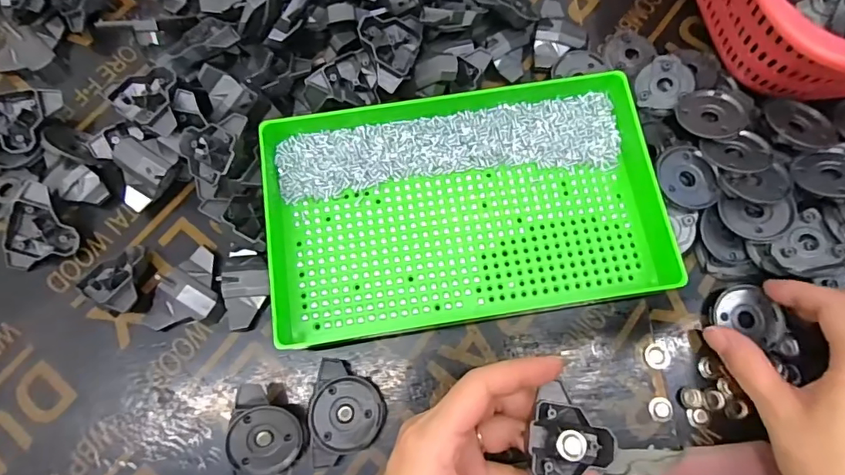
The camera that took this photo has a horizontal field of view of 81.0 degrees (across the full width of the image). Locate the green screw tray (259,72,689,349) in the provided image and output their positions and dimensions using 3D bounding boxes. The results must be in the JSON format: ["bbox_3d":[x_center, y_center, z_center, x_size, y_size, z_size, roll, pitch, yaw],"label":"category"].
[{"bbox_3d":[0.029,-0.025,0.321,0.249,0.029,0.150,-9,74,-2],"label":"green screw tray"}]

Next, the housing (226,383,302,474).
[{"bbox_3d":[-0.094,0.115,0.294,0.040,0.016,0.055,-10,93,-19],"label":"housing"}]

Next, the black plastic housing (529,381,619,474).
[{"bbox_3d":[0.076,0.103,0.255,0.044,0.013,0.050,-7,74,-2],"label":"black plastic housing"}]

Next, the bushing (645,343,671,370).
[{"bbox_3d":[0.150,0.075,0.314,0.015,0.004,0.016,0,74,0],"label":"bushing"}]

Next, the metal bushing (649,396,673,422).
[{"bbox_3d":[0.148,0.107,0.307,0.014,0.004,0.014,0,74,0],"label":"metal bushing"}]

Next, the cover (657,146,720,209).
[{"bbox_3d":[0.172,-0.039,0.321,0.036,0.004,0.042,-10,76,0],"label":"cover"}]

